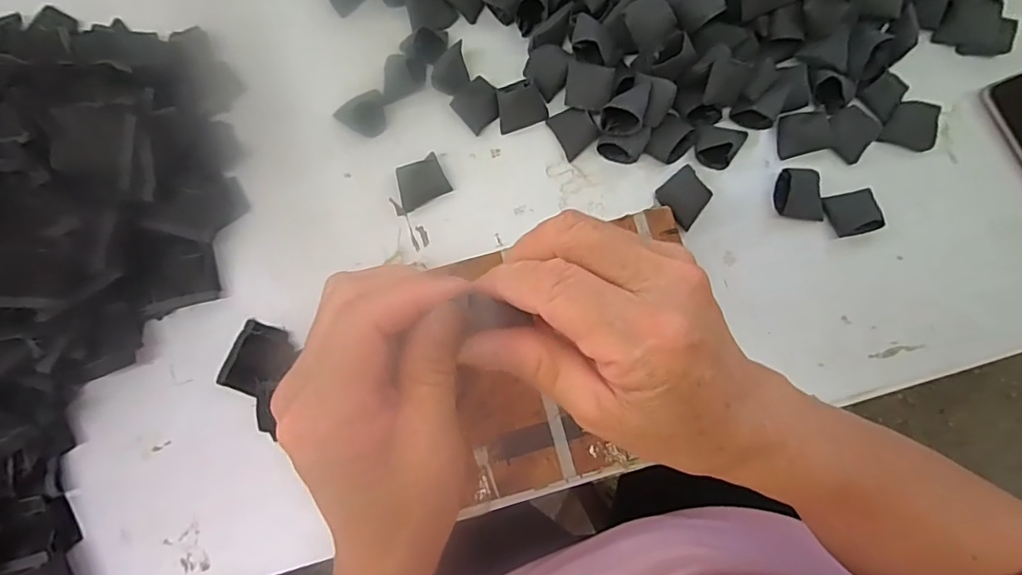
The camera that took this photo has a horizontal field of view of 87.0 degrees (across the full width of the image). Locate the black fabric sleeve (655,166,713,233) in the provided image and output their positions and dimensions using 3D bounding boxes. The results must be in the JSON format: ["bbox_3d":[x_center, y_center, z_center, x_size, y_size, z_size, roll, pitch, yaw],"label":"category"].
[{"bbox_3d":[0.140,-0.072,0.432,0.035,0.016,0.041,-35,78,-7],"label":"black fabric sleeve"}]

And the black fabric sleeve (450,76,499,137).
[{"bbox_3d":[-0.028,-0.156,0.457,0.036,0.012,0.034,-39,79,-8],"label":"black fabric sleeve"}]

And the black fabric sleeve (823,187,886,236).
[{"bbox_3d":[0.273,-0.060,0.426,0.041,0.010,0.035,-13,77,-2],"label":"black fabric sleeve"}]

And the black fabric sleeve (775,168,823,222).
[{"bbox_3d":[0.233,-0.078,0.432,0.036,0.012,0.044,7,77,3],"label":"black fabric sleeve"}]

